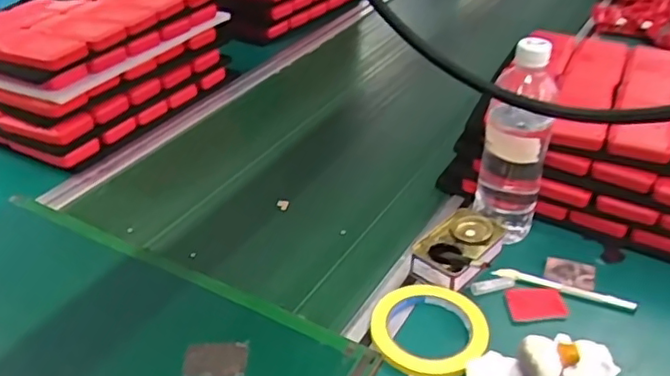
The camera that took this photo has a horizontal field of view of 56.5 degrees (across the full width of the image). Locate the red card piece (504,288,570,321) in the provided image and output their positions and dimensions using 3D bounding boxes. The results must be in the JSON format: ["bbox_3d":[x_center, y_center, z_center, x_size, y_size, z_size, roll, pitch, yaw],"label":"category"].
[{"bbox_3d":[0.195,0.113,0.604,0.055,0.004,0.036,-1,49,-4],"label":"red card piece"}]

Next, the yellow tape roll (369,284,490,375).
[{"bbox_3d":[0.087,0.130,0.577,0.104,0.015,0.099,-1,35,0],"label":"yellow tape roll"}]

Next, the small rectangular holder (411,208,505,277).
[{"bbox_3d":[0.130,0.059,0.659,0.064,0.035,0.099,25,45,30],"label":"small rectangular holder"}]

